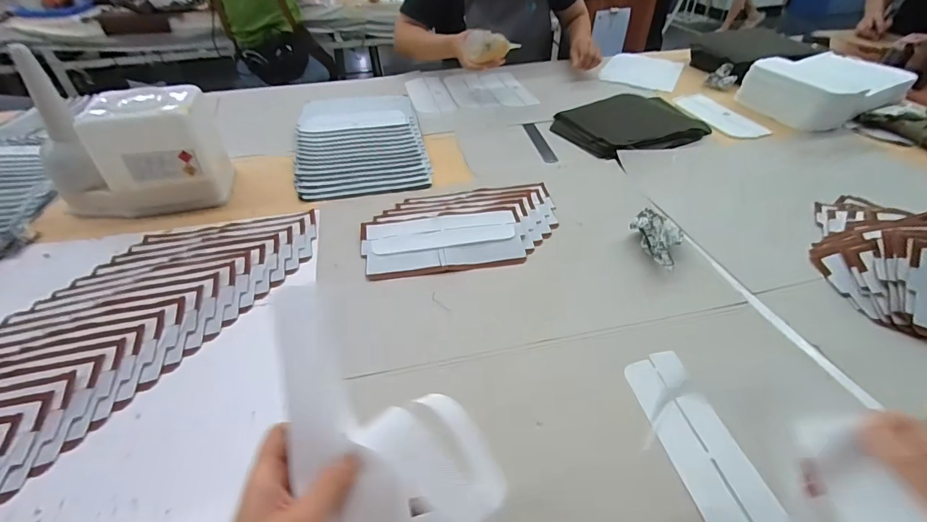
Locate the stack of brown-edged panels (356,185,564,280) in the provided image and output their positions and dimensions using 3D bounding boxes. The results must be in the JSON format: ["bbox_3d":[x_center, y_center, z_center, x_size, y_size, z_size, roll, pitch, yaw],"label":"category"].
[{"bbox_3d":[0.000,-0.059,0.653,0.307,0.012,0.191,-7,43,-8],"label":"stack of brown-edged panels"}]

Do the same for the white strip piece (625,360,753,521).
[{"bbox_3d":[0.211,0.183,0.381,0.039,0.005,0.211,-7,41,-7],"label":"white strip piece"}]

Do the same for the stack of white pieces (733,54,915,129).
[{"bbox_3d":[0.863,-0.416,0.982,0.364,0.091,0.218,-19,46,-20],"label":"stack of white pieces"}]

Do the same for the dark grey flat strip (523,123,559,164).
[{"bbox_3d":[0.162,-0.252,0.876,0.030,0.004,0.176,-6,43,-7],"label":"dark grey flat strip"}]

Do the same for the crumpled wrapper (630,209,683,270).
[{"bbox_3d":[0.275,-0.032,0.598,0.070,0.033,0.093,21,47,20],"label":"crumpled wrapper"}]

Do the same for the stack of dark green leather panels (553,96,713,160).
[{"bbox_3d":[0.373,-0.310,0.914,0.325,0.019,0.239,-20,47,-21],"label":"stack of dark green leather panels"}]

